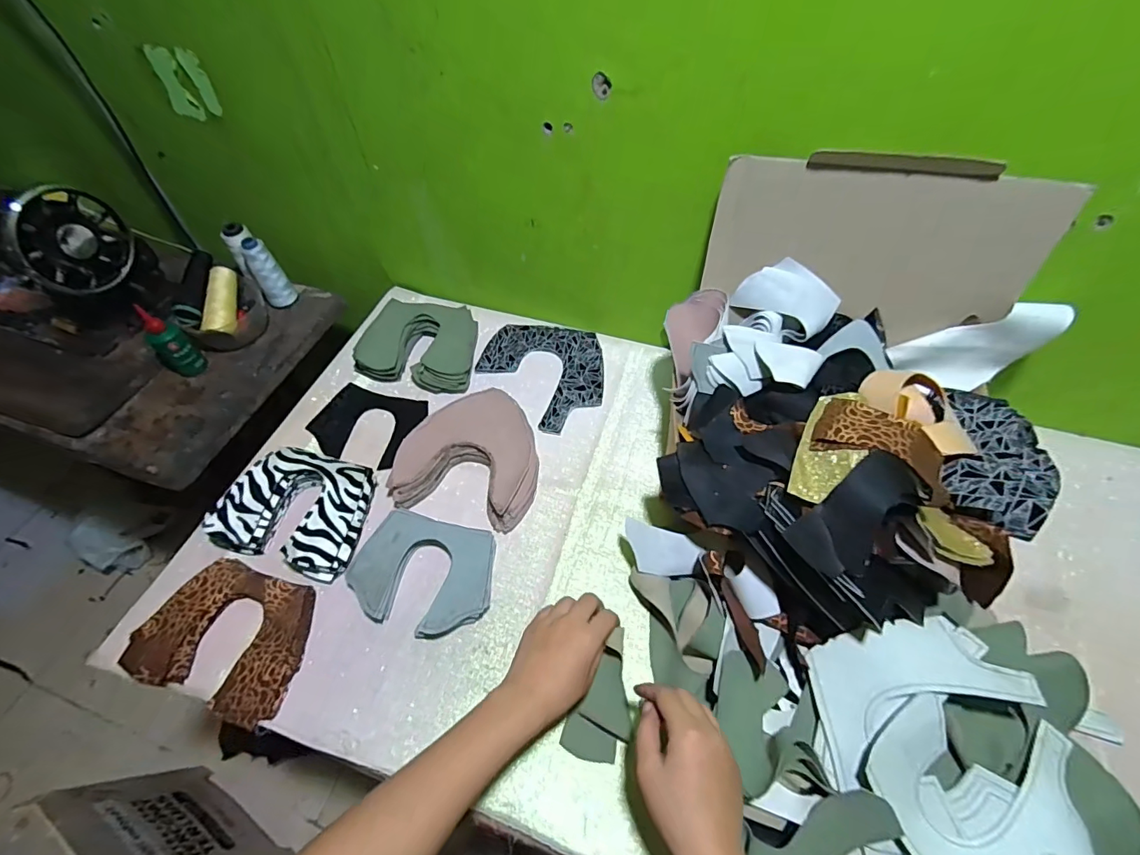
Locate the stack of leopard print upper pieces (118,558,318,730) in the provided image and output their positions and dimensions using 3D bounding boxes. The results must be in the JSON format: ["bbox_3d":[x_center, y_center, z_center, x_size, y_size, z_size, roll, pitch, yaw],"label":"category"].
[{"bbox_3d":[-0.362,0.218,0.523,0.170,0.023,0.131,14,56,10],"label":"stack of leopard print upper pieces"}]

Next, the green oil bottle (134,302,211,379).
[{"bbox_3d":[-0.582,-0.124,0.711,0.049,0.106,0.043,25,59,17],"label":"green oil bottle"}]

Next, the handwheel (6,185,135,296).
[{"bbox_3d":[-0.665,-0.248,0.658,0.021,0.135,0.131,13,56,10],"label":"handwheel"}]

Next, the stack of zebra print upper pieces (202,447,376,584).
[{"bbox_3d":[-0.324,0.098,0.588,0.163,0.051,0.133,10,56,7],"label":"stack of zebra print upper pieces"}]

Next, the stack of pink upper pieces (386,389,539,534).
[{"bbox_3d":[-0.122,0.031,0.632,0.172,0.035,0.171,11,56,9],"label":"stack of pink upper pieces"}]

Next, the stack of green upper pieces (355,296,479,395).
[{"bbox_3d":[-0.217,-0.125,0.731,0.166,0.052,0.136,9,56,7],"label":"stack of green upper pieces"}]

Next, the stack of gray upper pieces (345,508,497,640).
[{"bbox_3d":[-0.161,0.163,0.547,0.151,0.031,0.119,10,56,8],"label":"stack of gray upper pieces"}]

